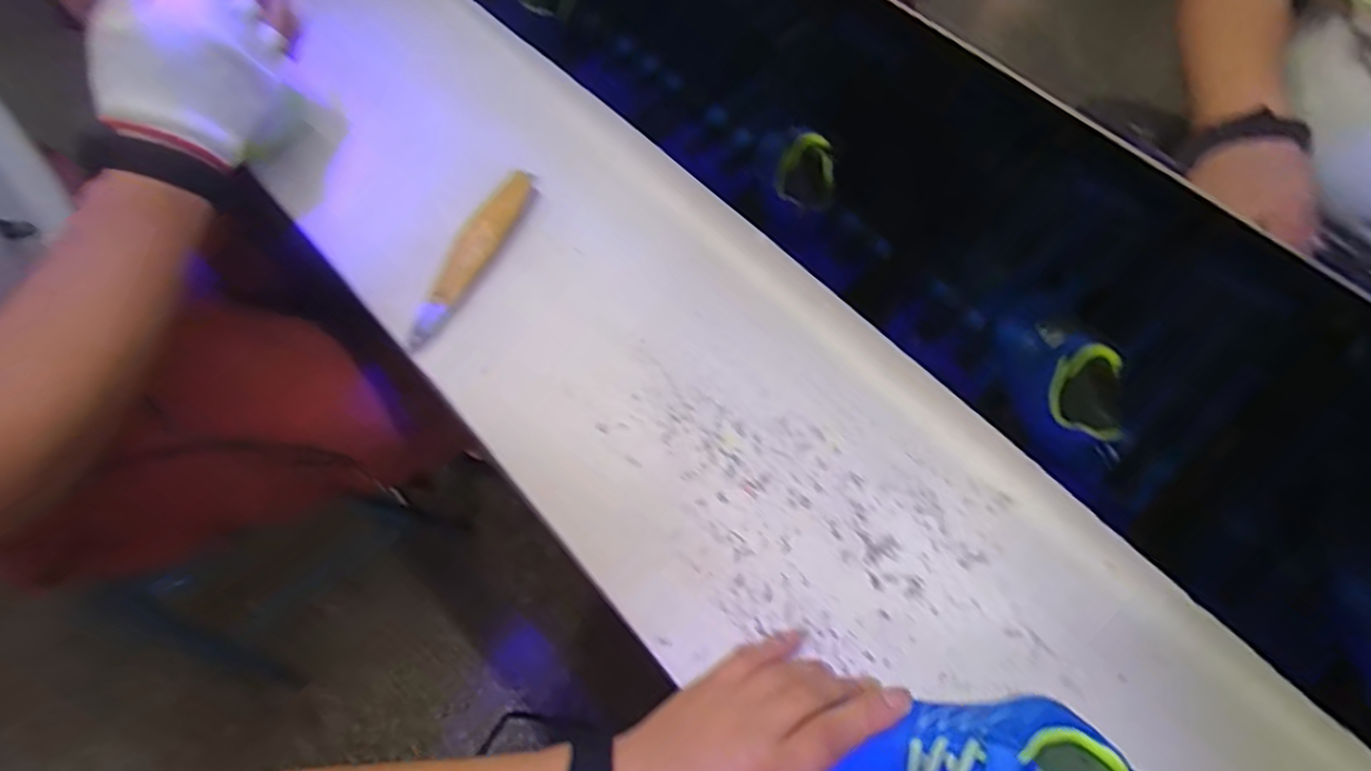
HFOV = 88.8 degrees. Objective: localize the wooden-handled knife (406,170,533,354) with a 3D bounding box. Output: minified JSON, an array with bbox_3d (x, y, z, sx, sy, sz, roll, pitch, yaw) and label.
[{"bbox_3d":[-0.166,-0.097,0.534,0.023,0.026,0.159,25,67,12],"label":"wooden-handled knife"}]

